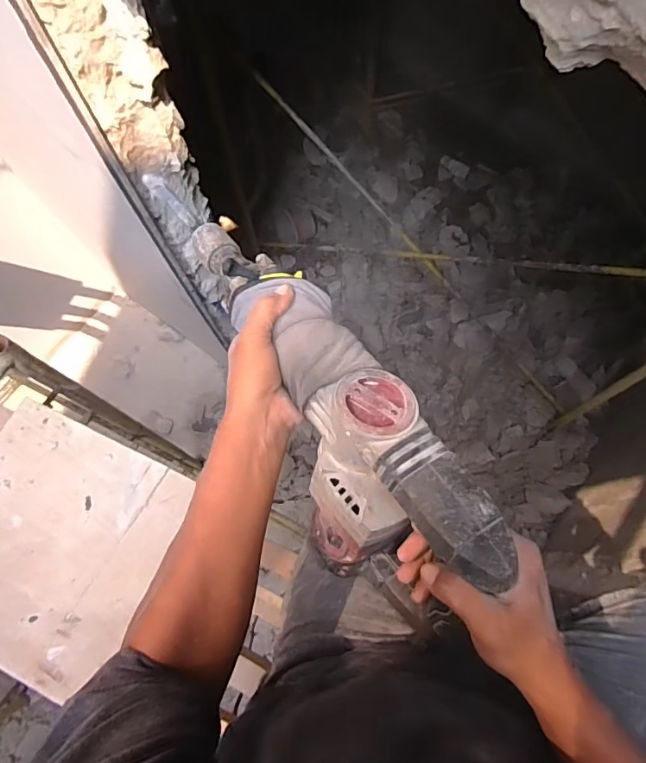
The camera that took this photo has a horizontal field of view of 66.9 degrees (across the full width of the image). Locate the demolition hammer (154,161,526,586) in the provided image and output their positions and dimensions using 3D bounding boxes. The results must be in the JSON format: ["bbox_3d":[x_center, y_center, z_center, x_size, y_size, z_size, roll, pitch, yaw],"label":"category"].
[{"bbox_3d":[-0.021,0.014,0.494,0.130,0.176,0.458,-33,68,-8],"label":"demolition hammer"}]

